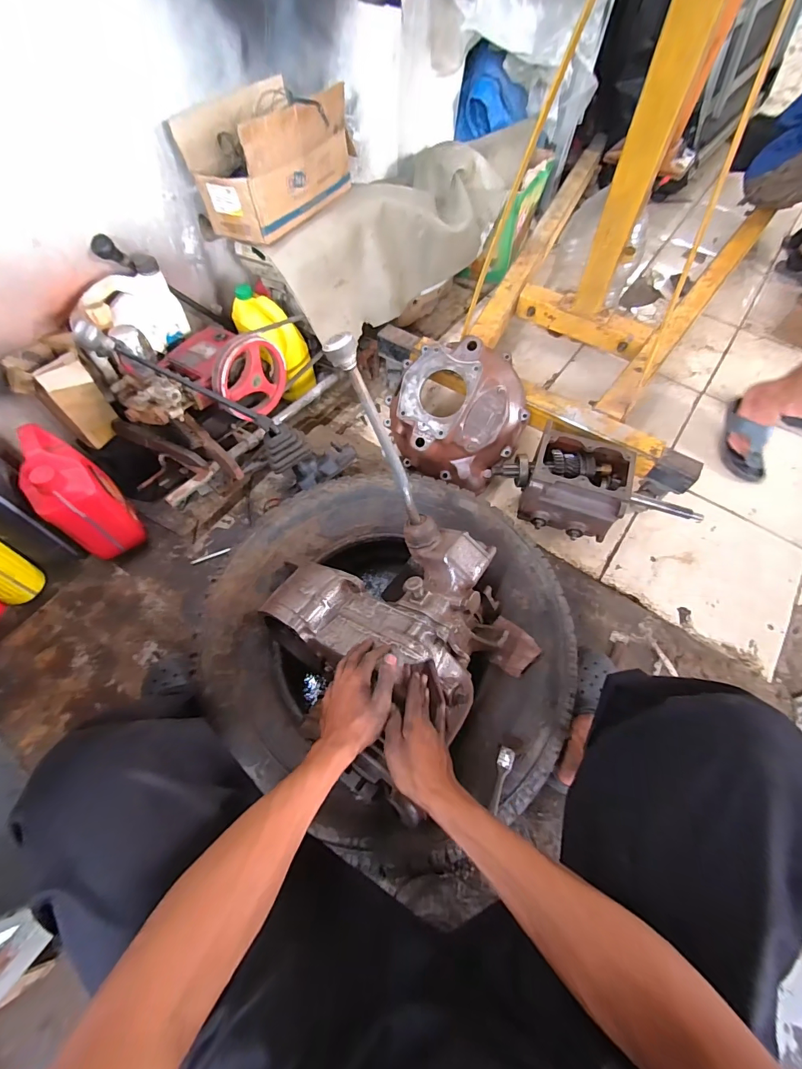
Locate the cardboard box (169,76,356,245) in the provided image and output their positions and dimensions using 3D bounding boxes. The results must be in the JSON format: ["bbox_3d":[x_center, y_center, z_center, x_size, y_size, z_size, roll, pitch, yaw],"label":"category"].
[{"bbox_3d":[-0.290,-0.850,0.943,0.229,0.195,0.357,25,64,11],"label":"cardboard box"}]

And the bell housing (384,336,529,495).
[{"bbox_3d":[0.143,-0.299,1.050,0.325,0.333,0.182,21,19,-29],"label":"bell housing"}]

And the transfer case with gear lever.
[{"bbox_3d":[0.024,0.060,0.595,0.416,0.409,0.283,30,67,13],"label":"transfer case with gear lever"}]

